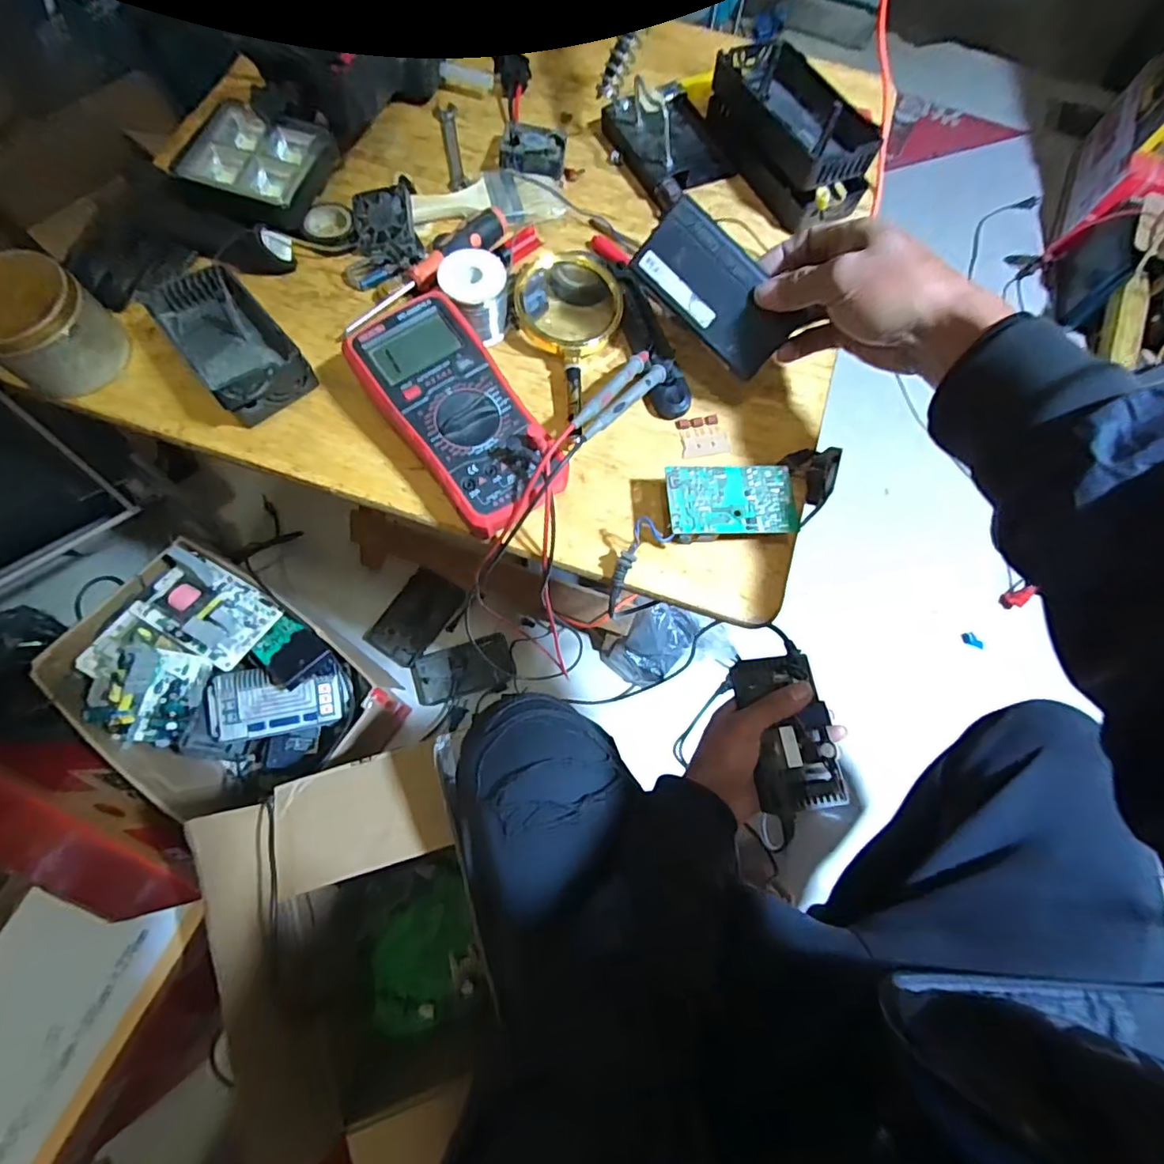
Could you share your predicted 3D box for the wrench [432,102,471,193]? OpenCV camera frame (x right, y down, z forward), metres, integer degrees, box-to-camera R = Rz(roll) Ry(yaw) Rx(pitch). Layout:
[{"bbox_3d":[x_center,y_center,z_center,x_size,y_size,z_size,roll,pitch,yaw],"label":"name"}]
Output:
[{"bbox_3d":[-0.129,-0.430,0.550,0.023,0.006,0.124,-10,73,-5],"label":"wrench"}]

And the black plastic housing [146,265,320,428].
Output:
[{"bbox_3d":[-0.279,-0.193,0.441,0.072,0.044,0.134,-37,77,-12],"label":"black plastic housing"}]

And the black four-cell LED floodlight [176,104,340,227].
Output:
[{"bbox_3d":[-0.289,-0.371,0.495,0.116,0.025,0.101,16,72,3],"label":"black four-cell LED floodlight"}]

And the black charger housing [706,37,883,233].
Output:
[{"bbox_3d":[0.199,-0.434,0.534,0.087,0.064,0.183,-29,75,-10],"label":"black charger housing"}]

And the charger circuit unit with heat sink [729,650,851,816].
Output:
[{"bbox_3d":[0.183,0.127,0.486,0.070,0.033,0.130,-7,67,-4],"label":"charger circuit unit with heat sink"}]

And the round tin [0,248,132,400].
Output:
[{"bbox_3d":[-0.409,-0.195,0.424,0.081,0.061,0.083,1,72,-2],"label":"round tin"}]

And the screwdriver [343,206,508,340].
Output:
[{"bbox_3d":[-0.133,-0.265,0.476,0.170,0.027,0.023,-39,78,-13],"label":"screwdriver"}]

